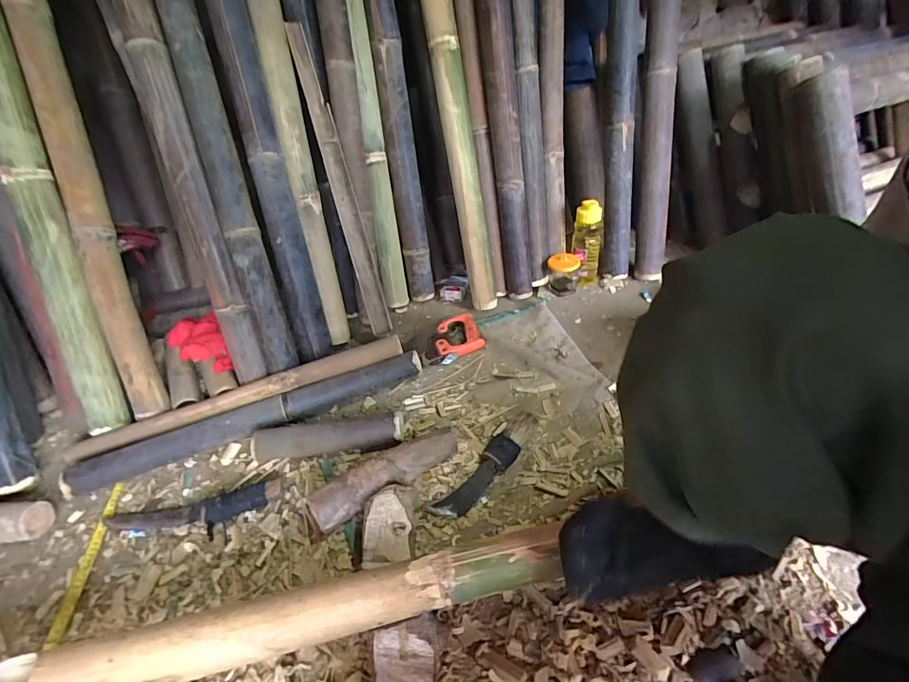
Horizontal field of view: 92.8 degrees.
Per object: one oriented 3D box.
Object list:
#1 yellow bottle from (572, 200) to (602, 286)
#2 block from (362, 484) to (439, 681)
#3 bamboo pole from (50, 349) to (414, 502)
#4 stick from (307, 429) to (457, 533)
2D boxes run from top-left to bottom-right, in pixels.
[{"bbox_3d":[0.334,-0.244,1.092,0.067,0.217,0.057,8,40,19],"label":"yellow bottle"},{"bbox_3d":[-0.070,0.340,0.556,0.083,0.058,0.324,-13,38,-8],"label":"block"},{"bbox_3d":[-0.377,0.149,0.839,0.654,0.065,0.059,-17,40,-12],"label":"bamboo pole"},{"bbox_3d":[-0.109,0.218,0.712,0.251,0.064,0.061,-28,43,-24],"label":"stick"}]

